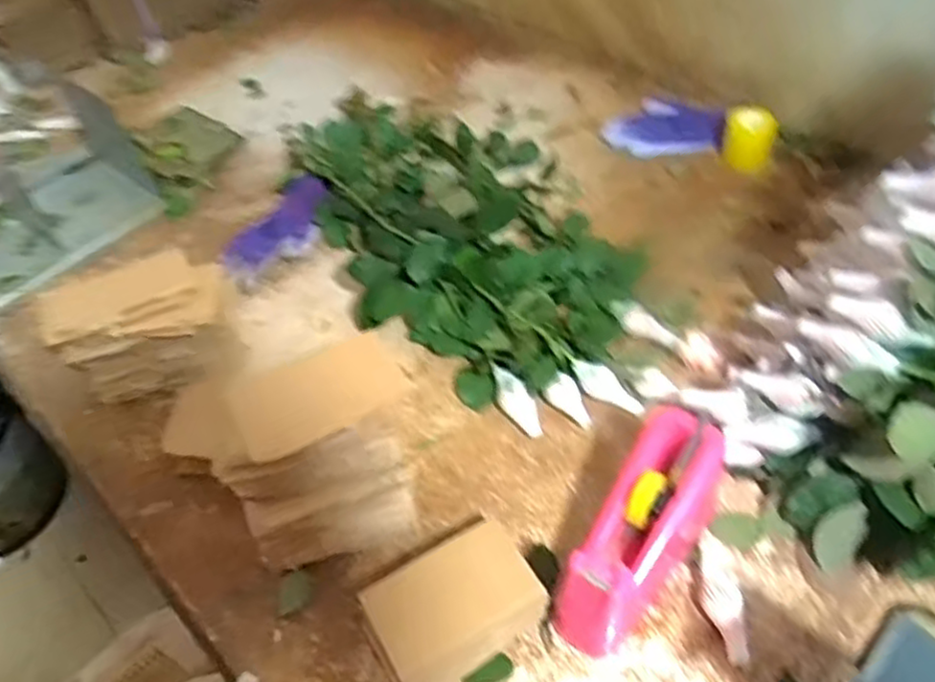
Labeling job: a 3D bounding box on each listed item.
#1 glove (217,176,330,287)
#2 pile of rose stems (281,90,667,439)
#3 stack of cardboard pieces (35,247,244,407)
[{"bbox_3d":[-0.261,-0.152,0.996,0.118,0.036,0.209,22,56,23],"label":"glove"},{"bbox_3d":[0.000,-0.144,0.906,0.341,0.104,0.581,-19,51,-10],"label":"pile of rose stems"},{"bbox_3d":[-0.350,-0.015,0.791,0.185,0.130,0.102,-12,50,-4],"label":"stack of cardboard pieces"}]

